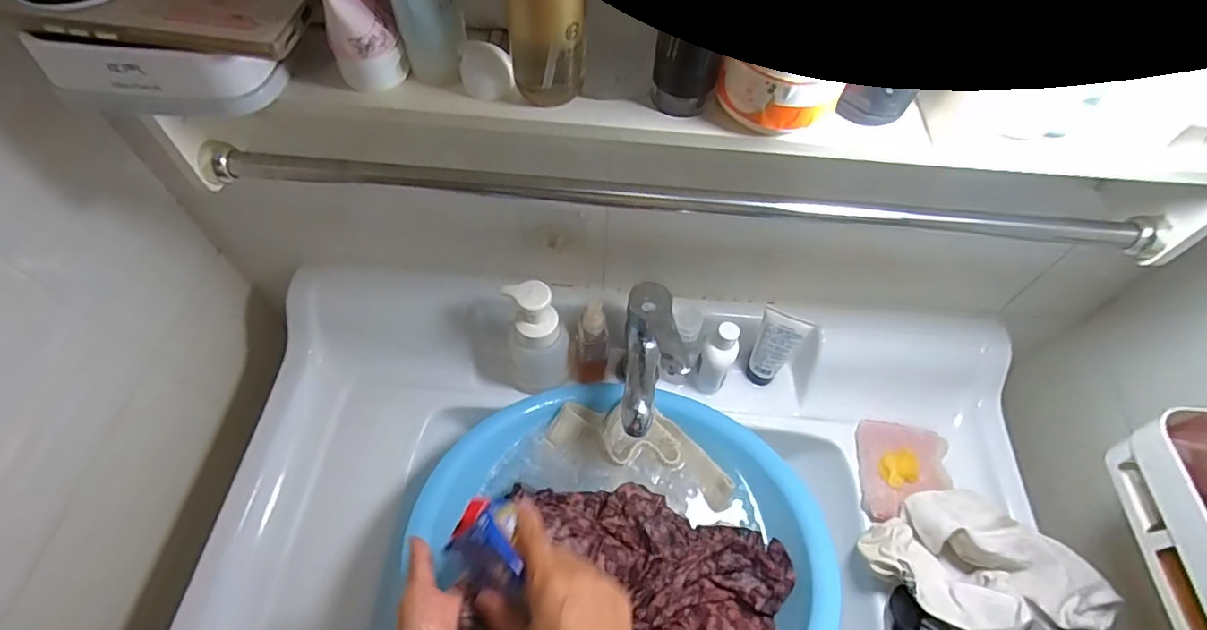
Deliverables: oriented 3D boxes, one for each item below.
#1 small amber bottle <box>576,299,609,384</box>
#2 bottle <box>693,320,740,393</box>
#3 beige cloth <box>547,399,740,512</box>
[{"bbox_3d":[-0.012,0.032,0.610,0.034,0.124,0.032,-3,58,-4],"label":"small amber bottle"},{"bbox_3d":[0.127,0.050,0.629,0.035,0.110,0.033,1,58,-2],"label":"bottle"},{"bbox_3d":[0.045,0.140,0.616,0.197,0.022,0.075,20,59,10],"label":"beige cloth"}]

